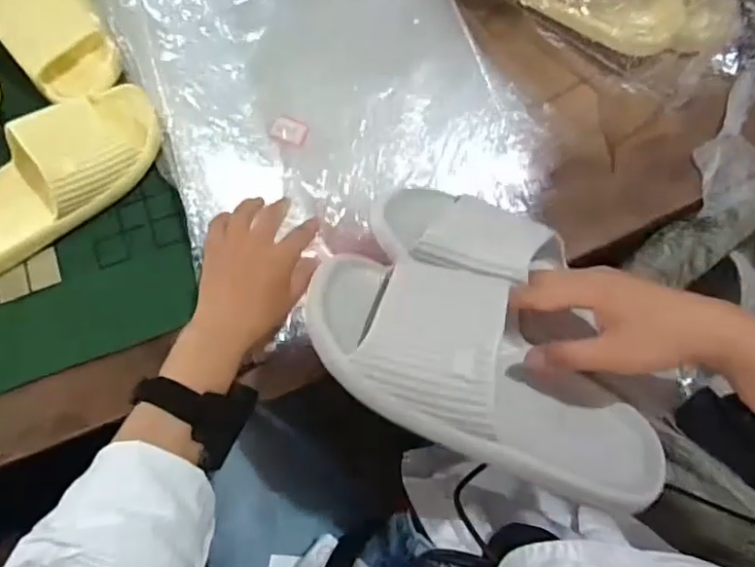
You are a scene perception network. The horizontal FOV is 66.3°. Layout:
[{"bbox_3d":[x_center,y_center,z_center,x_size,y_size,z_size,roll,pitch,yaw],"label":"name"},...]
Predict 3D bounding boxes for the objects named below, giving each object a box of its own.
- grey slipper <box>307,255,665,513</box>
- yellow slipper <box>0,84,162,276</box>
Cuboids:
[{"bbox_3d":[0.076,0.061,0.381,0.252,0.061,0.107,30,73,-4],"label":"grey slipper"},{"bbox_3d":[-0.319,-0.099,0.554,0.243,0.070,0.099,-35,74,-11],"label":"yellow slipper"}]

